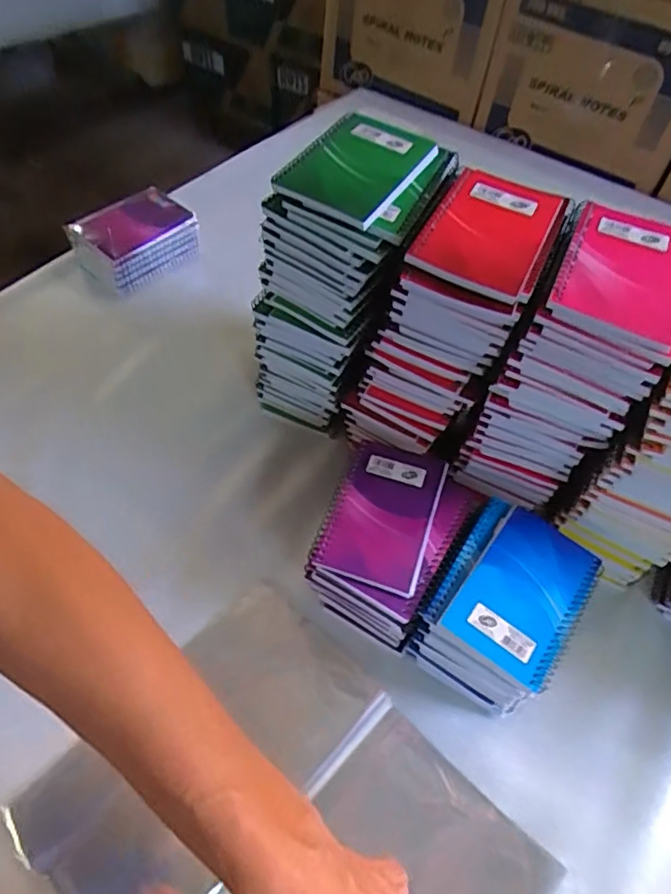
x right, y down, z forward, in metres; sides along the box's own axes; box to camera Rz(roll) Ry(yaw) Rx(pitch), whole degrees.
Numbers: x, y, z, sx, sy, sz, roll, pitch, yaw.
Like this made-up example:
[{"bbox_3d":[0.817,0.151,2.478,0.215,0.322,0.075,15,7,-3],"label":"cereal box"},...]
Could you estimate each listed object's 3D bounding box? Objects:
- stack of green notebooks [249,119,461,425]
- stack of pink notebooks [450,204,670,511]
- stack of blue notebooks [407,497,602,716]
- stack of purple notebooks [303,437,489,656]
[{"bbox_3d":[0.004,-0.142,0.566,0.122,0.279,0.136,24,55,11],"label":"stack of green notebooks"},{"bbox_3d":[0.193,-0.054,0.501,0.101,0.238,0.143,27,56,13],"label":"stack of pink notebooks"},{"bbox_3d":[0.137,0.136,0.492,0.108,0.093,0.139,29,56,15],"label":"stack of blue notebooks"},{"bbox_3d":[0.041,0.085,0.520,0.113,0.093,0.149,29,56,14],"label":"stack of purple notebooks"}]

